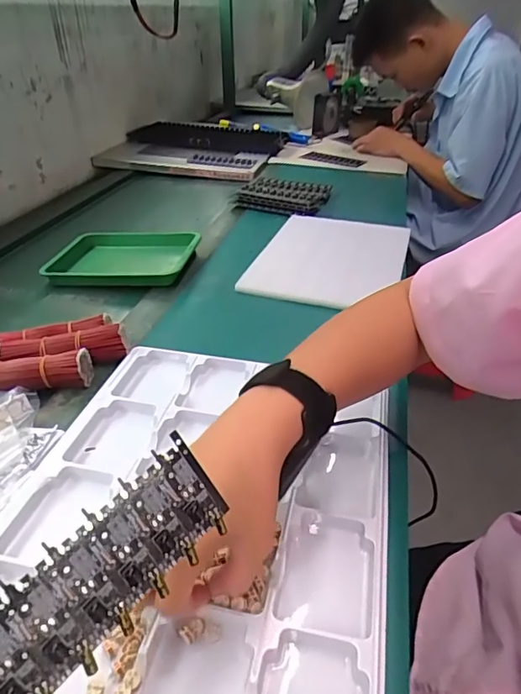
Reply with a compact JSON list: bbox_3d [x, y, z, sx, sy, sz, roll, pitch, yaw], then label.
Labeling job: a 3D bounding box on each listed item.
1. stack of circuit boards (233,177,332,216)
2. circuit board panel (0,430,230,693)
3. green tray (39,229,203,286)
[{"bbox_3d":[0.050,-0.318,1.024,0.171,0.030,0.174,13,36,21],"label":"stack of circuit boards"},{"bbox_3d":[-0.076,0.095,0.156,0.160,0.044,0.004,-39,15,-32],"label":"circuit board panel"},{"bbox_3d":[-0.223,-0.147,0.791,0.233,0.031,0.171,4,34,9],"label":"green tray"}]

